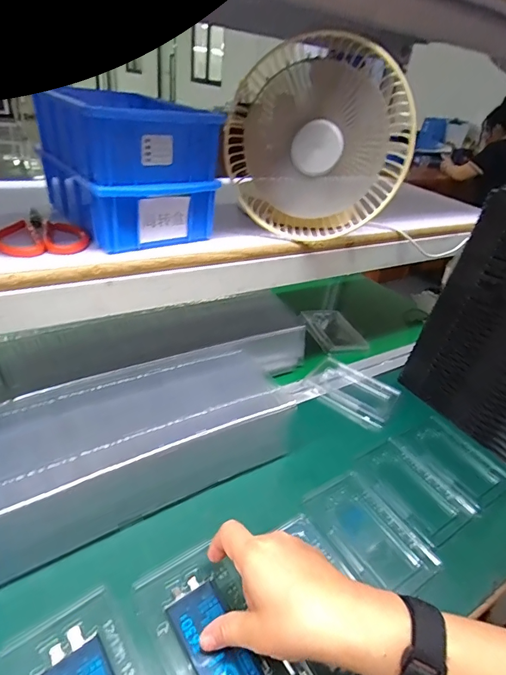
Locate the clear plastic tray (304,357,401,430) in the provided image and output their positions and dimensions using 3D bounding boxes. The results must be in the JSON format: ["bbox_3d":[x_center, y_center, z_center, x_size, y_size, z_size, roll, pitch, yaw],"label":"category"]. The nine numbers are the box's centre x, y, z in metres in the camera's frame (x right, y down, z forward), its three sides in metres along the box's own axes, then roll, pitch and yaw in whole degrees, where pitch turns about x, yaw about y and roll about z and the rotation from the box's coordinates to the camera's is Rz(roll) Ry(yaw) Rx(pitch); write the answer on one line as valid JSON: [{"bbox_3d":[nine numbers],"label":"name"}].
[{"bbox_3d":[0.150,0.079,0.615,0.133,0.012,0.096,29,38,30],"label":"clear plastic tray"}]

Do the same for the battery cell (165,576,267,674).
[{"bbox_3d":[-0.034,0.240,0.323,0.043,0.007,0.093,-16,40,-33],"label":"battery cell"}]

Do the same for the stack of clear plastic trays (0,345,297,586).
[{"bbox_3d":[-0.112,0.111,0.433,0.340,0.092,0.154,-16,39,-33],"label":"stack of clear plastic trays"}]

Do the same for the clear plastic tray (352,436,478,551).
[{"bbox_3d":[0.189,0.179,0.480,0.091,0.010,0.123,-14,38,-31],"label":"clear plastic tray"}]

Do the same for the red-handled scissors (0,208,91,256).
[{"bbox_3d":[-0.210,-0.106,0.406,0.078,0.015,0.108,-6,34,-21],"label":"red-handled scissors"}]

